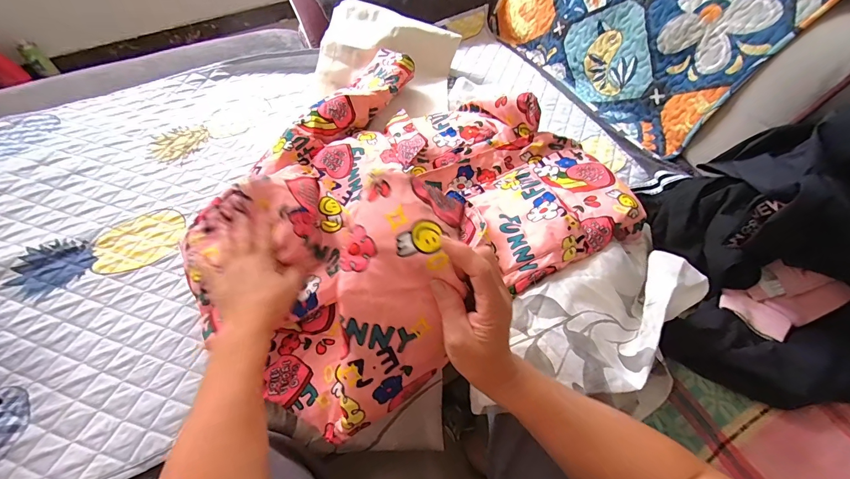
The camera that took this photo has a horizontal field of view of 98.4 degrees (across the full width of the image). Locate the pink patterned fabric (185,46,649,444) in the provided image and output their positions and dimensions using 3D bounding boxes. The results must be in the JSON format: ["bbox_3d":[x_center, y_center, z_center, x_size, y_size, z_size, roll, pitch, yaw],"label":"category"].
[{"bbox_3d":[-0.046,-0.113,0.535,0.571,0.210,0.537,-31,62,-19],"label":"pink patterned fabric"}]

